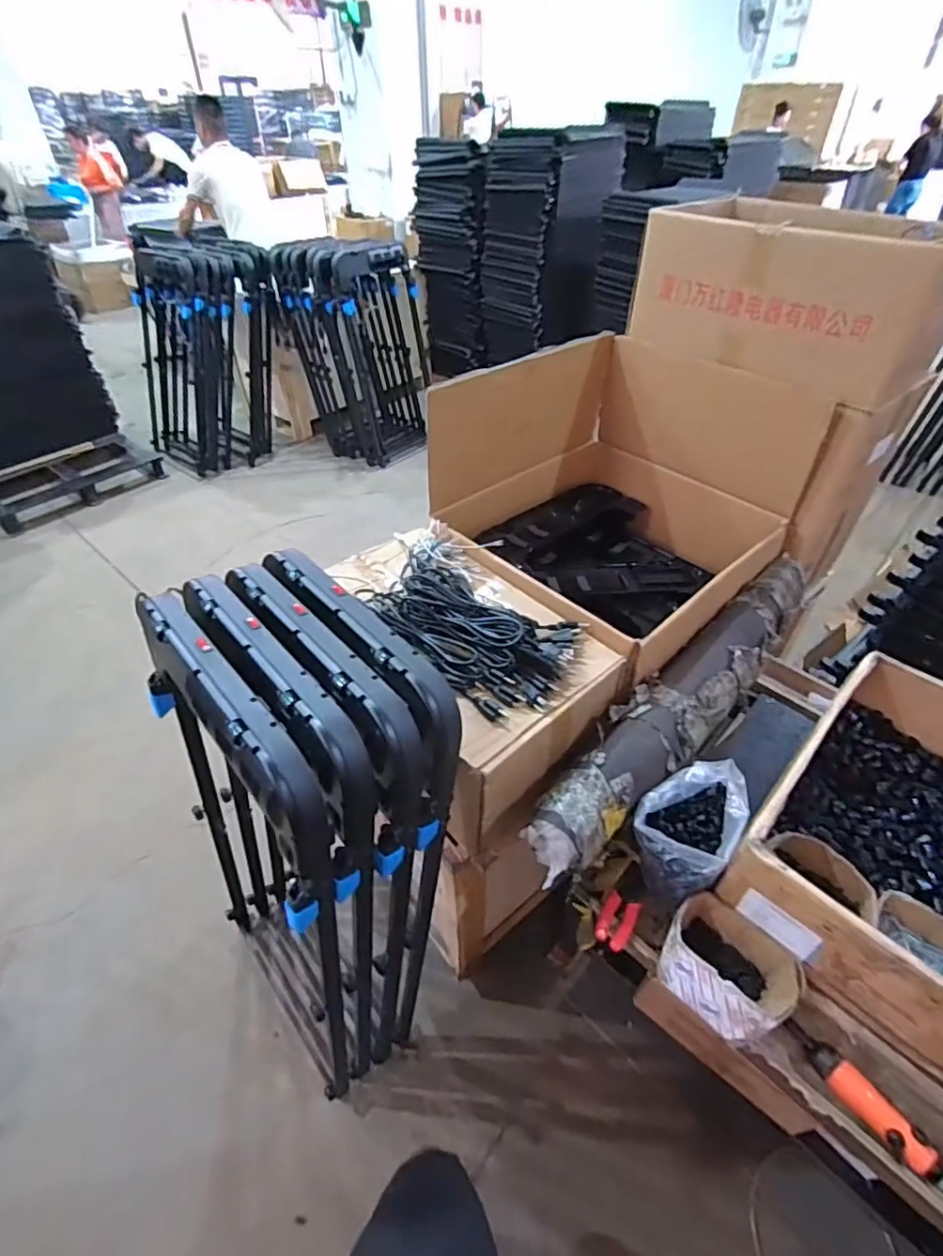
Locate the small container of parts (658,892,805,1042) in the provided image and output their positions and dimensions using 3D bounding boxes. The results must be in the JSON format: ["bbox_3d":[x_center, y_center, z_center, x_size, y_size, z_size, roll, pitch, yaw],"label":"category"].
[{"bbox_3d":[0.360,0.491,0.832,0.157,0.150,0.163,0,43,0],"label":"small container of parts"}]

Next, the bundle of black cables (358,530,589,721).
[{"bbox_3d":[-0.034,-0.032,1.017,0.267,0.053,0.482,-31,50,-29],"label":"bundle of black cables"}]

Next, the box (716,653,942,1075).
[{"bbox_3d":[0.662,0.303,0.881,0.371,0.158,0.521,34,53,32],"label":"box"}]

